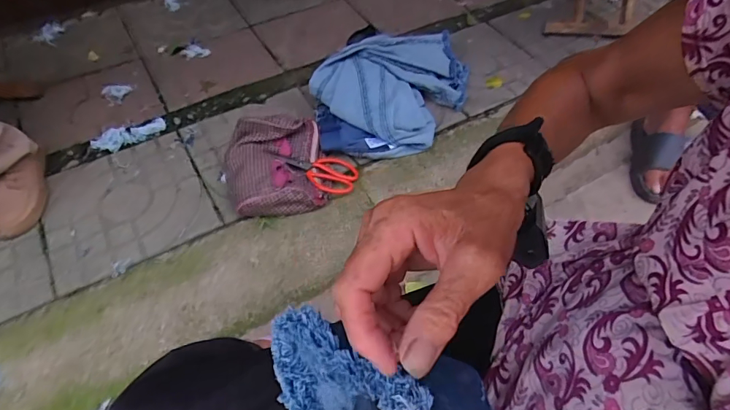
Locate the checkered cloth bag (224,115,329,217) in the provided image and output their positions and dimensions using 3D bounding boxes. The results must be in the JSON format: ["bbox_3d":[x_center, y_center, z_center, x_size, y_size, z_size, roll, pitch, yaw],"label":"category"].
[{"bbox_3d":[-0.179,-0.079,0.883,0.186,0.080,0.209,-8,56,-7],"label":"checkered cloth bag"}]

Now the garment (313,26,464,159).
[{"bbox_3d":[0.075,-0.259,1.009,0.437,0.104,0.276,-34,61,-24],"label":"garment"}]

